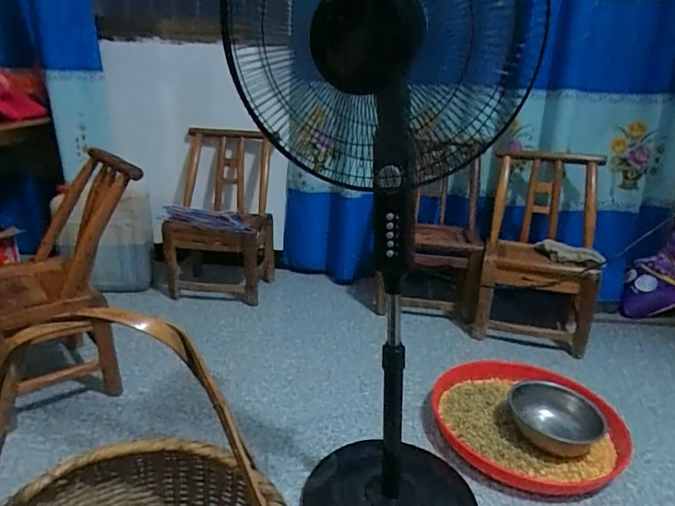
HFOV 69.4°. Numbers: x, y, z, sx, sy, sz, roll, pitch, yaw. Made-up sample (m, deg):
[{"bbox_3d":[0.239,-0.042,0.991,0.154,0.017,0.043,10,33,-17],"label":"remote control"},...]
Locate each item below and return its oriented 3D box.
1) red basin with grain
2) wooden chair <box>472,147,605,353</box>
[{"bbox_3d":[0.474,0.407,1.241,0.403,0.095,0.451,-6,22,-22],"label":"red basin with grain"},{"bbox_3d":[0.719,-0.024,1.732,0.384,0.604,0.424,11,22,21],"label":"wooden chair"}]

